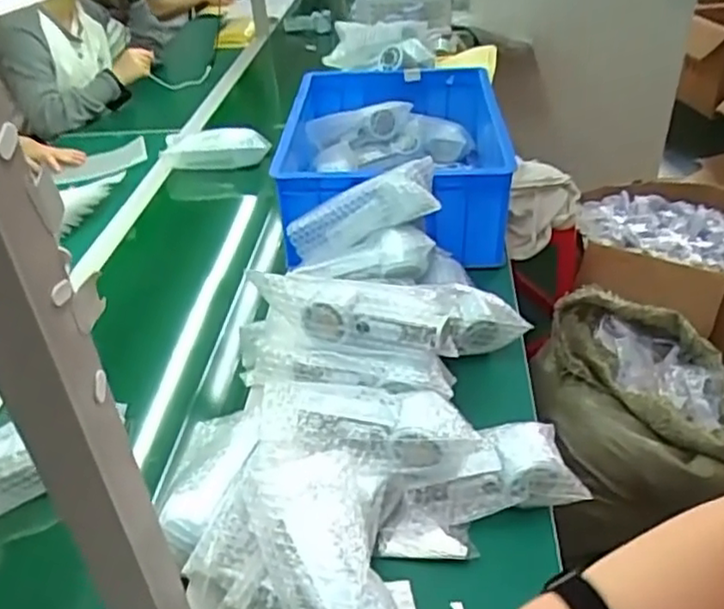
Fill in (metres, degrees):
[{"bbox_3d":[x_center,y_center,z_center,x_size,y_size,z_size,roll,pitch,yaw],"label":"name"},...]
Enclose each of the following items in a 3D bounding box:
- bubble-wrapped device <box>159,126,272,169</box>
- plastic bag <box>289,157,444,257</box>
[{"bbox_3d":[-0.294,-0.314,1.368,0.217,0.082,0.037,1,36,6],"label":"bubble-wrapped device"},{"bbox_3d":[-0.003,-0.127,0.925,0.217,0.066,0.069,-22,31,20],"label":"plastic bag"}]

